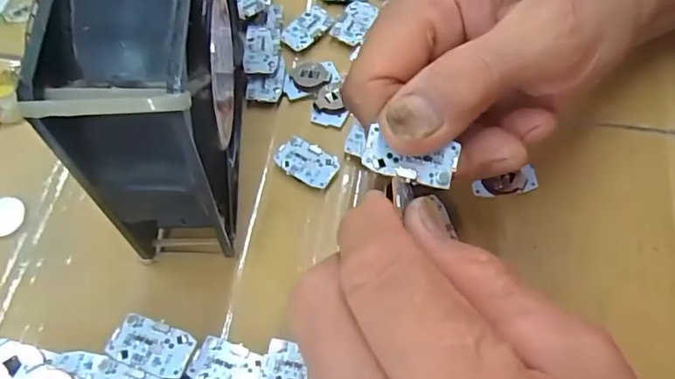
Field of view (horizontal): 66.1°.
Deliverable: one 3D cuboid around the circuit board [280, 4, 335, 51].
[{"bbox_3d":[-0.016,-0.089,0.280,0.018,0.004,0.030,41,71,19],"label":"circuit board"}]

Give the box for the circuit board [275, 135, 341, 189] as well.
[{"bbox_3d":[-0.015,-0.012,0.246,0.029,0.006,0.018,31,68,15],"label":"circuit board"}]

